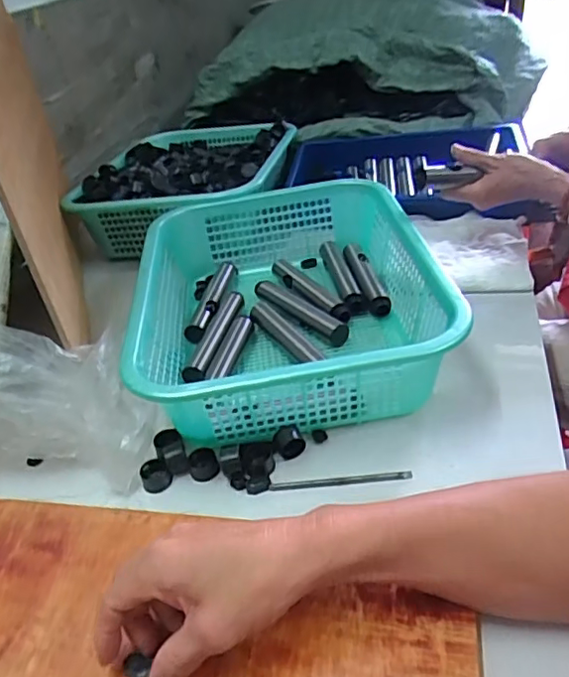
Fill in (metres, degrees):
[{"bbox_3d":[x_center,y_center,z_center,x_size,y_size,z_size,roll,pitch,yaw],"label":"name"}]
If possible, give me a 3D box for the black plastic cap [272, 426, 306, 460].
[{"bbox_3d":[0.003,0.089,0.502,0.022,0.018,0.023,-20,35,-17],"label":"black plastic cap"}]

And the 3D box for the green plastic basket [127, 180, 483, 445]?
[{"bbox_3d":[0.000,-0.040,0.617,0.288,0.118,0.350,-9,34,-1],"label":"green plastic basket"}]

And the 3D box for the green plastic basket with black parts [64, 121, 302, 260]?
[{"bbox_3d":[-0.139,-0.231,0.875,0.274,0.106,0.302,2,38,14],"label":"green plastic basket with black parts"}]

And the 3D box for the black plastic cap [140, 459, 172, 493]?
[{"bbox_3d":[-0.113,0.119,0.502,0.024,0.018,0.022,-5,34,4],"label":"black plastic cap"}]

